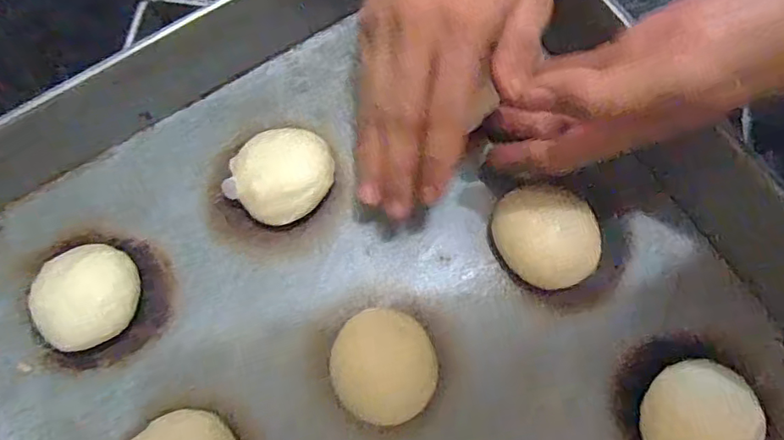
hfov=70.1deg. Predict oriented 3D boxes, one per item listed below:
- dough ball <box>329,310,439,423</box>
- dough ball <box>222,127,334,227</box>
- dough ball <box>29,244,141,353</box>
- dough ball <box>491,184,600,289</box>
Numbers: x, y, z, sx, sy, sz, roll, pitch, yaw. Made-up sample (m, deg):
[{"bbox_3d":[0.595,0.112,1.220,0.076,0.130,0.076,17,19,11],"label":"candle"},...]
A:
[{"bbox_3d":[-0.005,0.080,0.307,0.054,0.020,0.058,0,74,0],"label":"dough ball"},{"bbox_3d":[-0.064,-0.026,0.330,0.052,0.030,0.059,43,78,12],"label":"dough ball"},{"bbox_3d":[-0.167,0.041,0.307,0.053,0.030,0.054,0,74,0],"label":"dough ball"},{"bbox_3d":[0.086,0.009,0.318,0.049,0.032,0.057,-18,74,-5],"label":"dough ball"}]

